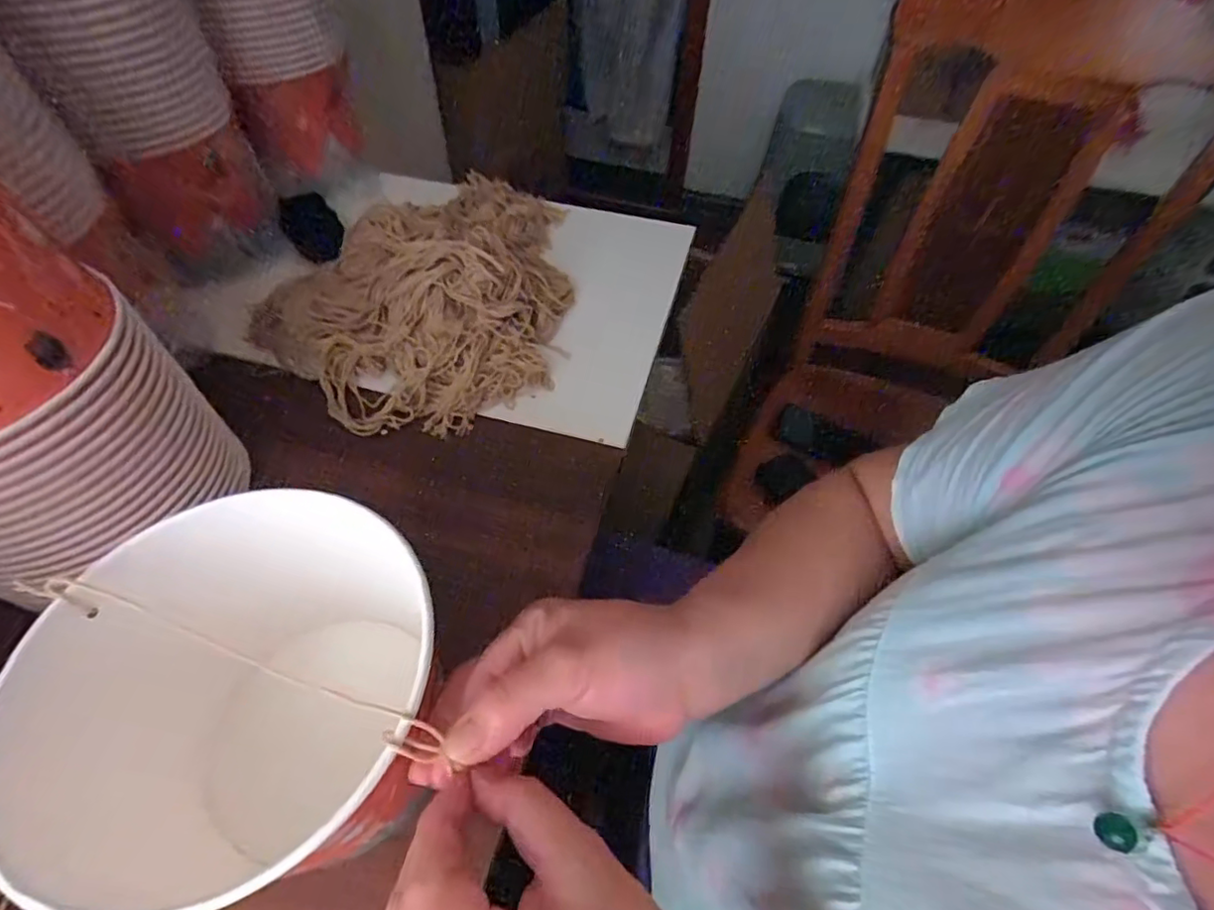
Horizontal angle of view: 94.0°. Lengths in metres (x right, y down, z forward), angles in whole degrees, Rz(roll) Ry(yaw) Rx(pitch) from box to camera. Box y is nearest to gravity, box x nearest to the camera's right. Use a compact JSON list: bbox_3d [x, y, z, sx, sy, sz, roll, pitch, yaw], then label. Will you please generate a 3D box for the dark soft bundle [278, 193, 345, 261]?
[{"bbox_3d":[-0.306,-0.239,0.587,0.053,0.054,0.048,-20,57,-17],"label":"dark soft bundle"}]

